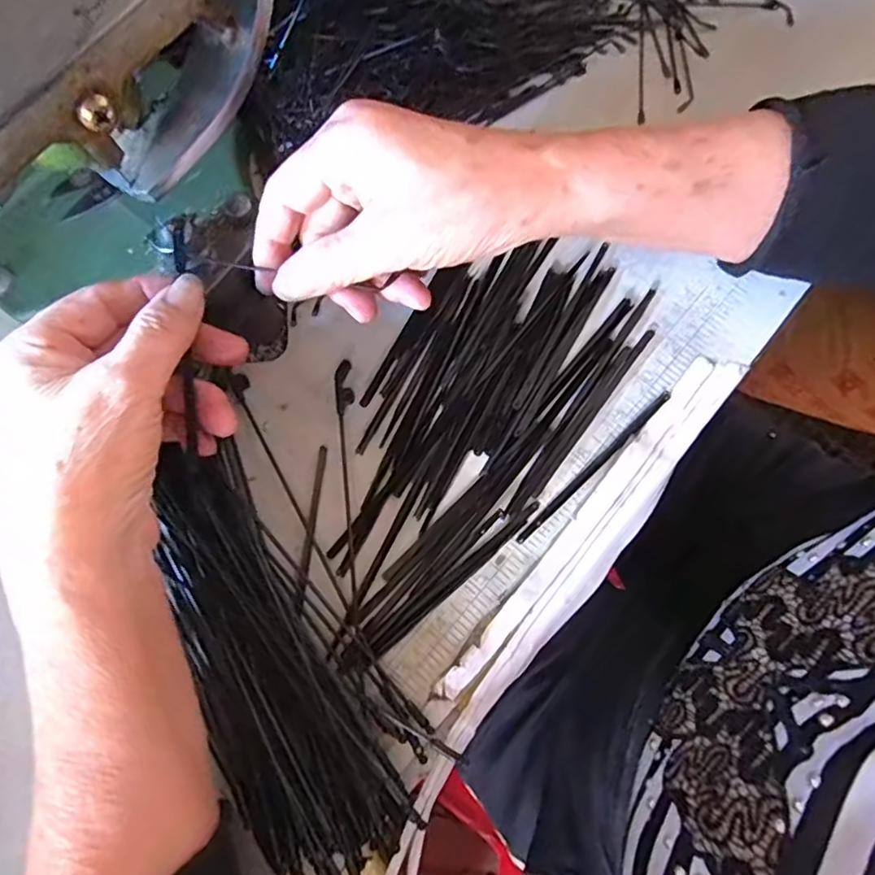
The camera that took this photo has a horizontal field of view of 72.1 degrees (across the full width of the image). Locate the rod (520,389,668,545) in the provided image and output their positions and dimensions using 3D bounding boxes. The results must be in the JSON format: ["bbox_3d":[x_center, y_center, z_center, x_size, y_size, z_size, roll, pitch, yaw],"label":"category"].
[{"bbox_3d":[0.073,0.013,0.280,0.099,0.005,0.004,-43,80,-8],"label":"rod"}]

